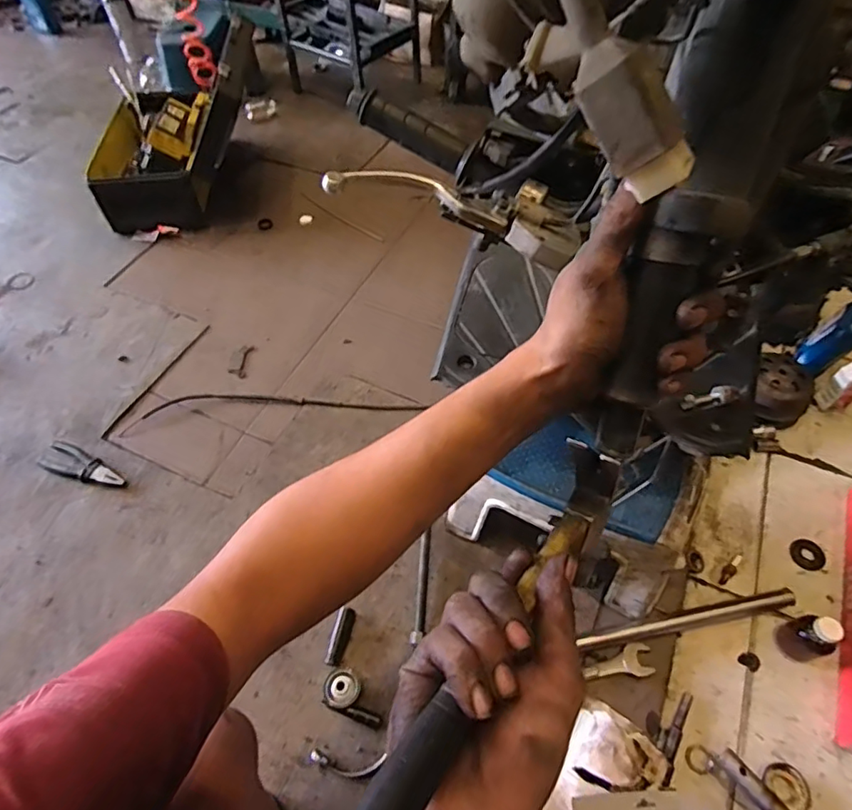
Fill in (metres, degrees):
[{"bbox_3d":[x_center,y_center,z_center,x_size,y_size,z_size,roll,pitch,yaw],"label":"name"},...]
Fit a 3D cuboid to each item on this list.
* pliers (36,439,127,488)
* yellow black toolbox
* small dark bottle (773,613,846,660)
[{"bbox_3d":[-0.604,0.112,0.963,0.179,0.023,0.056,19,56,13],"label":"pliers"},{"bbox_3d":[-0.603,-0.708,1.371,0.410,0.304,0.450,-7,54,-5],"label":"yellow black toolbox"},{"bbox_3d":[0.533,0.323,0.761,0.044,0.095,0.052,-6,54,-4],"label":"small dark bottle"}]

